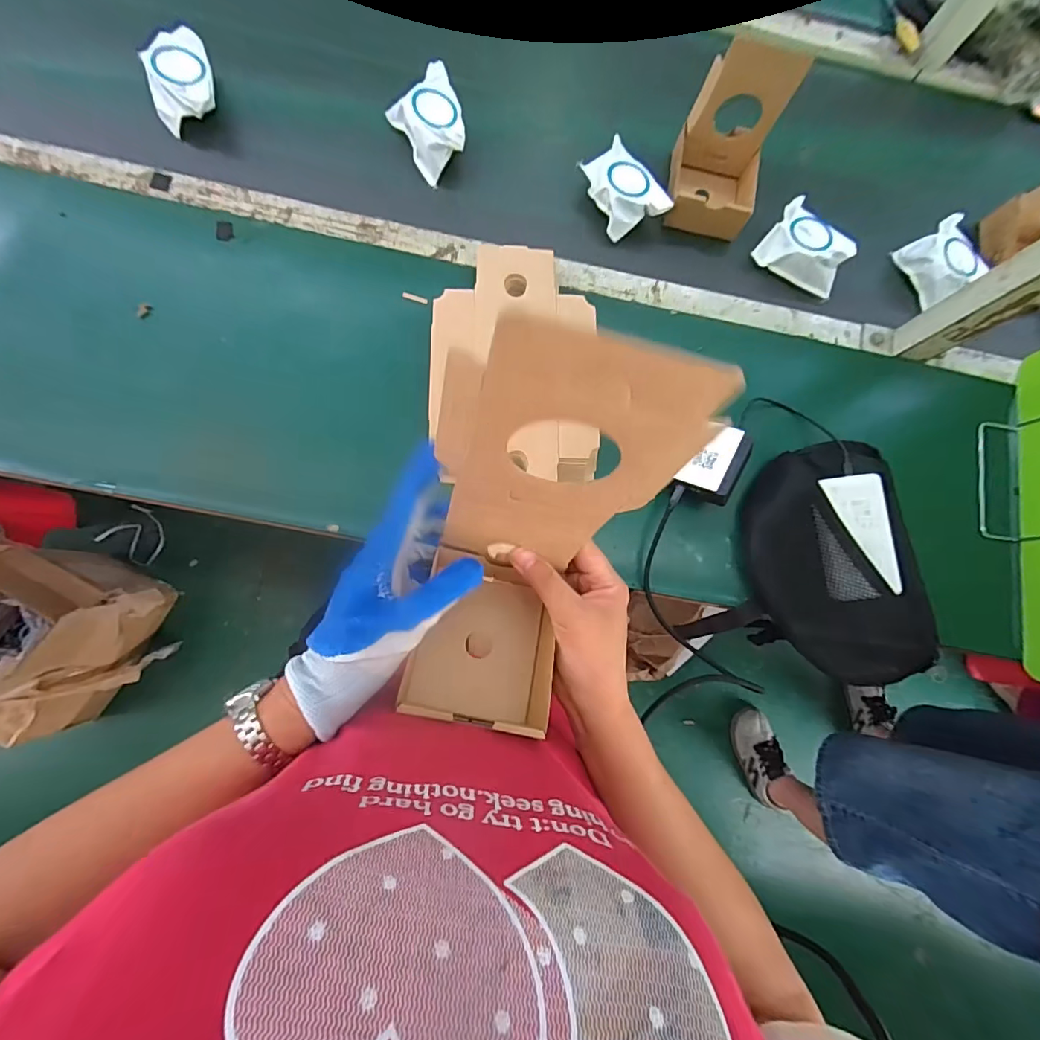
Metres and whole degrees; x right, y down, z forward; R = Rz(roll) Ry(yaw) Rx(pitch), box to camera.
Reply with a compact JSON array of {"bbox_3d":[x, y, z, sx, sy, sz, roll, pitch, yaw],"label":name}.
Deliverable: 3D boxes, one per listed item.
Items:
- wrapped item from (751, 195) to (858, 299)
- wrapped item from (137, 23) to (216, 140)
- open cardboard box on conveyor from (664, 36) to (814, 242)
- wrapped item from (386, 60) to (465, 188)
[{"bbox_3d":[0.368,-0.346,0.628,0.106,0.045,0.077,34,80,0],"label":"wrapped item"},{"bbox_3d":[-0.399,-0.516,0.584,0.067,0.056,0.090,-12,83,-7],"label":"wrapped item"},{"bbox_3d":[0.249,-0.435,0.592,0.108,0.146,0.113,15,81,-3],"label":"open cardboard box on conveyor"},{"bbox_3d":[-0.106,-0.487,0.609,0.076,0.056,0.098,-31,86,-9],"label":"wrapped item"}]

